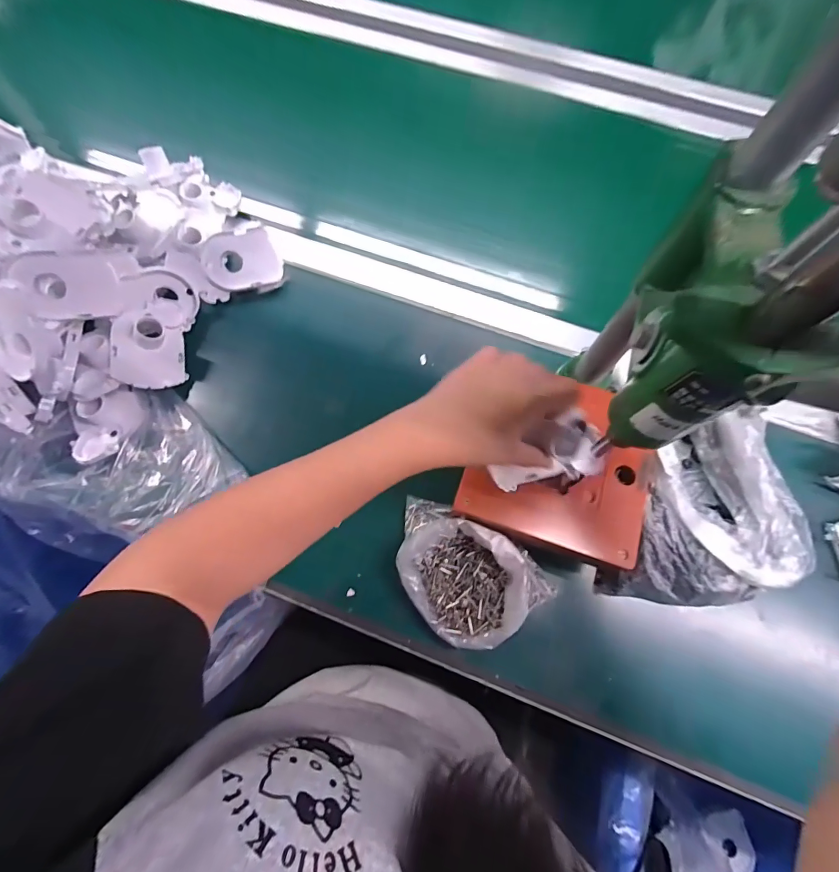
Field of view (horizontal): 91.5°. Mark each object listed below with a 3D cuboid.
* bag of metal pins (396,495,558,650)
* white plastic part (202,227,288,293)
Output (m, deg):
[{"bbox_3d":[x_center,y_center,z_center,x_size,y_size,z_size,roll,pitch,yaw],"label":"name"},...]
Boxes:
[{"bbox_3d":[0.039,0.125,0.357,0.145,0.049,0.094,29,72,8],"label":"bag of metal pins"},{"bbox_3d":[-0.211,-0.208,0.491,0.086,0.021,0.063,-15,106,-17],"label":"white plastic part"}]

